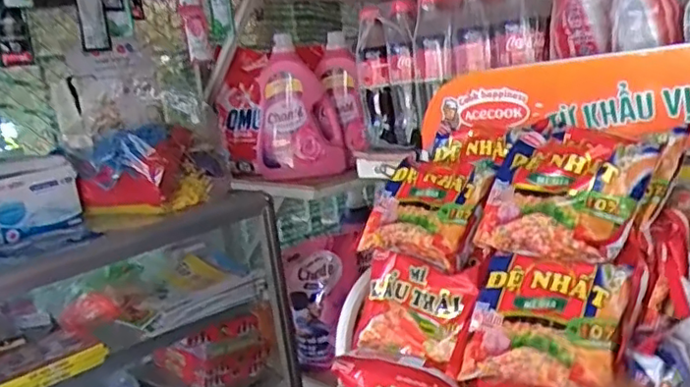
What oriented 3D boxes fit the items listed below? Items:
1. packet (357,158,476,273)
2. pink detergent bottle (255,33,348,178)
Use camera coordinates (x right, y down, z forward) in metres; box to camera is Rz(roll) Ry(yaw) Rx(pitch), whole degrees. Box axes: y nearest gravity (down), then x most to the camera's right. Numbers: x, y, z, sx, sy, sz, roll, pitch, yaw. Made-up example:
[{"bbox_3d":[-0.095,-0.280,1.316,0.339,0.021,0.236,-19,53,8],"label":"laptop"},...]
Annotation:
[{"bbox_3d":[0.078,0.016,0.610,0.114,0.024,0.105,9,62,48],"label":"packet"},{"bbox_3d":[-0.135,-0.218,1.599,0.190,0.348,0.130,-4,11,20],"label":"pink detergent bottle"}]

